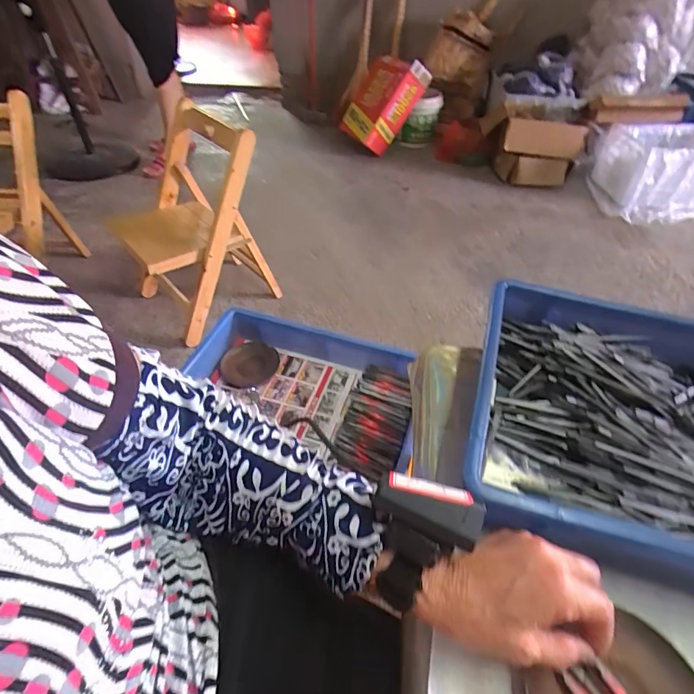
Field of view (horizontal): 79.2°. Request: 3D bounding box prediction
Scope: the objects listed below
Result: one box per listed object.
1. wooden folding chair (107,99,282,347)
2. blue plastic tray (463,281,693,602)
[{"bbox_3d":[-0.446,-0.366,1.206,0.373,0.522,0.356,-31,54,-27],"label":"wooden folding chair"},{"bbox_3d":[0.330,0.089,0.381,0.424,0.074,0.278,14,47,12],"label":"blue plastic tray"}]

